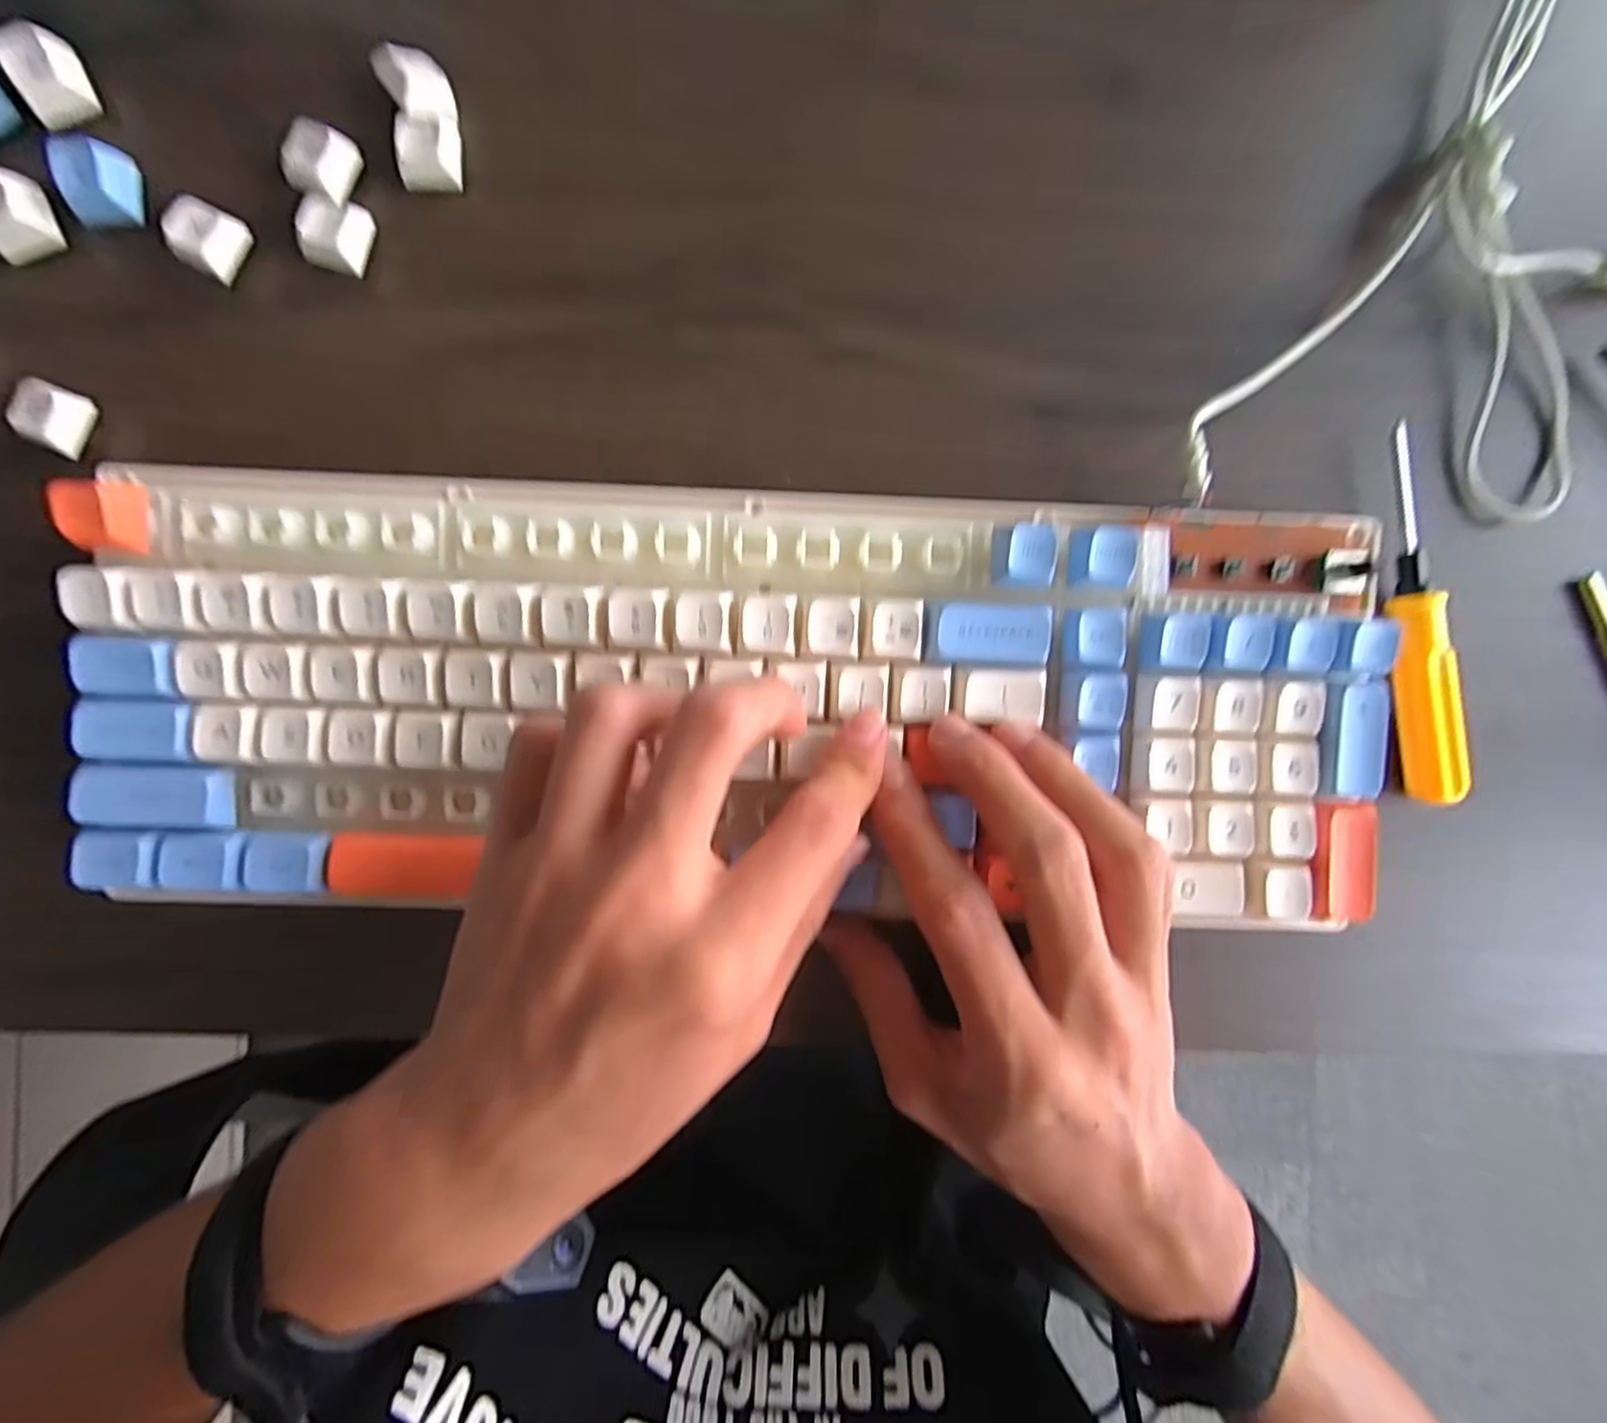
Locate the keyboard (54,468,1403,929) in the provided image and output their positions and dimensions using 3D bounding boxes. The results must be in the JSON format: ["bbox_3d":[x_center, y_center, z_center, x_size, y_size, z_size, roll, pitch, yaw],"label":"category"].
[{"bbox_3d":[-0.017,-0.007,0.222,0.379,0.032,0.131,1,89,-2],"label":"keyboard"}]

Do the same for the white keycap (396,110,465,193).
[{"bbox_3d":[-0.120,-0.179,0.233,0.018,0.008,0.021,3,89,-2],"label":"white keycap"}]

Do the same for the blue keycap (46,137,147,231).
[{"bbox_3d":[-0.221,-0.165,0.227,0.020,0.013,0.020,2,89,-2],"label":"blue keycap"}]

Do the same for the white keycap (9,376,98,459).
[{"bbox_3d":[-0.238,-0.093,0.229,0.015,0.012,0.020,17,89,-2],"label":"white keycap"}]

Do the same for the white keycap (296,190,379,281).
[{"bbox_3d":[-0.150,-0.153,0.232,0.019,0.010,0.020,16,89,-2],"label":"white keycap"}]

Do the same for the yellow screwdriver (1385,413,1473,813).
[{"bbox_3d":[0.204,-0.032,0.241,0.015,0.014,0.123,-6,89,-2],"label":"yellow screwdriver"}]

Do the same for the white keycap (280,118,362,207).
[{"bbox_3d":[-0.154,-0.175,0.231,0.018,0.009,0.021,23,88,-2],"label":"white keycap"}]

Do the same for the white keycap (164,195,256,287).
[{"bbox_3d":[-0.189,-0.150,0.230,0.018,0.010,0.020,31,88,-1],"label":"white keycap"}]

